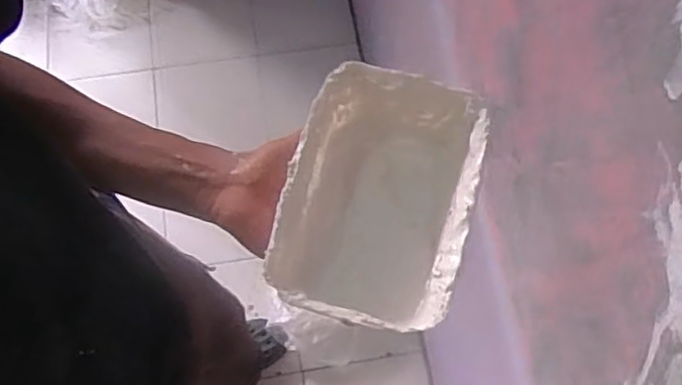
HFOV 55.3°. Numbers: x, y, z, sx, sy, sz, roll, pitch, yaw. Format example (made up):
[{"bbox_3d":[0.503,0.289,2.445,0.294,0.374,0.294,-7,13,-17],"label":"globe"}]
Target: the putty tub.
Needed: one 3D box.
[{"bbox_3d":[0.026,0.006,0.453,0.120,0.066,0.172,15,71,5],"label":"putty tub"}]

